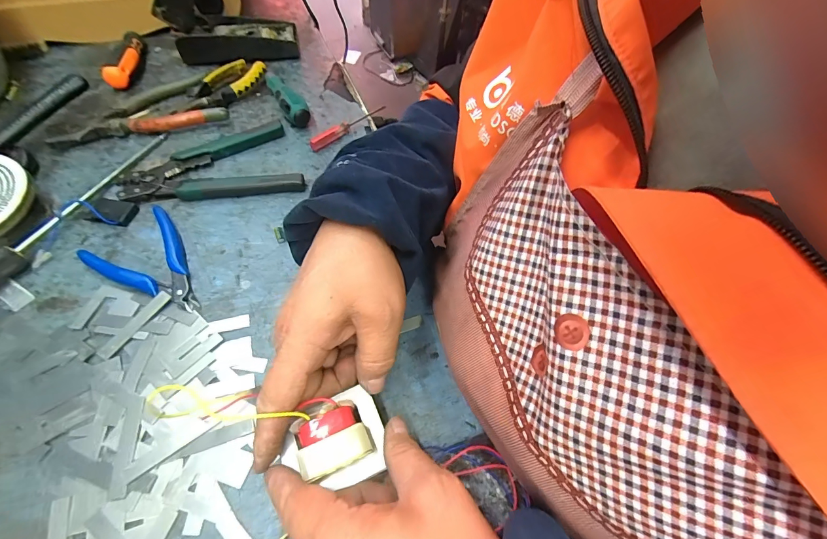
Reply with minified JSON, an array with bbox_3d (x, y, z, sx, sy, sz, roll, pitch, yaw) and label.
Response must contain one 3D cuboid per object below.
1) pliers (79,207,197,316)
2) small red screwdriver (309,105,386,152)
[{"bbox_3d":[-0.235,-0.004,0.342,0.117,0.014,0.078,35,61,17],"label":"pliers"},{"bbox_3d":[-0.079,-0.184,0.471,0.013,0.019,0.124,38,62,19],"label":"small red screwdriver"}]

